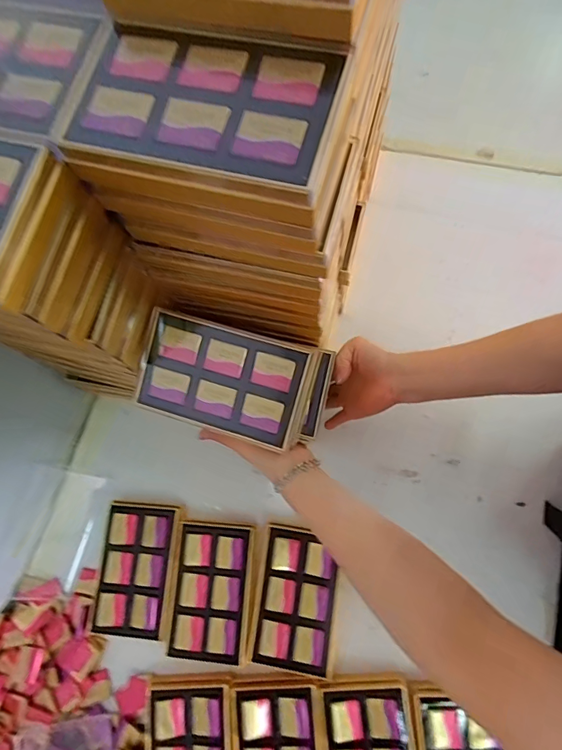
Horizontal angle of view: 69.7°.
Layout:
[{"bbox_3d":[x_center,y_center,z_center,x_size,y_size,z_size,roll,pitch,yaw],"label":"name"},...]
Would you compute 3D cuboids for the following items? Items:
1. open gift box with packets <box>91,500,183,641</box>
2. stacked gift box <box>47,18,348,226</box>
[{"bbox_3d":[-0.194,0.261,0.549,0.103,0.035,0.167,4,76,7],"label":"open gift box with packets"},{"bbox_3d":[-0.047,-0.167,0.255,0.162,0.027,0.102,15,77,10],"label":"stacked gift box"}]

